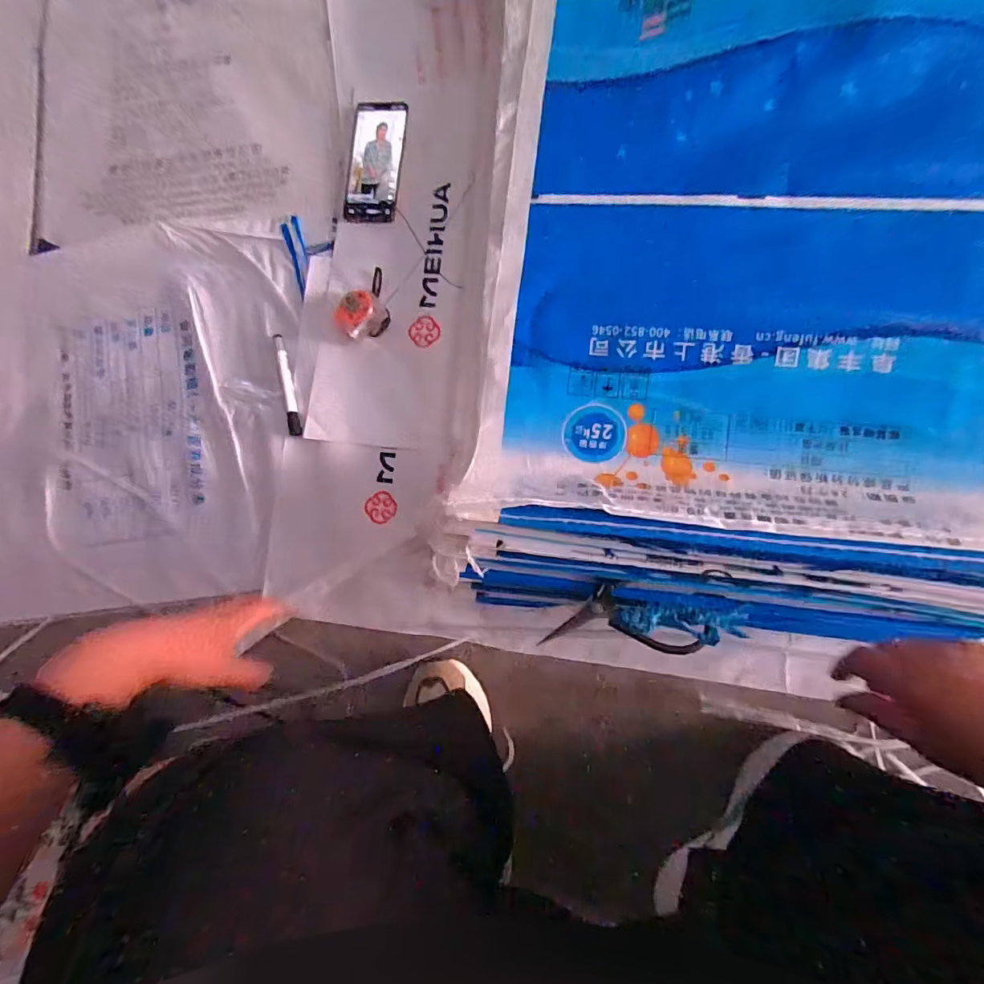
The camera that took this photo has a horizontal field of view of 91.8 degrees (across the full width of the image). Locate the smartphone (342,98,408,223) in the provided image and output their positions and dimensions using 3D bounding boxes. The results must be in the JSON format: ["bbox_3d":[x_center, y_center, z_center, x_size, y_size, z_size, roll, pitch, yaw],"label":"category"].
[{"bbox_3d":[-0.161,-0.461,0.665,0.075,0.012,0.165,7,88,9],"label":"smartphone"}]

